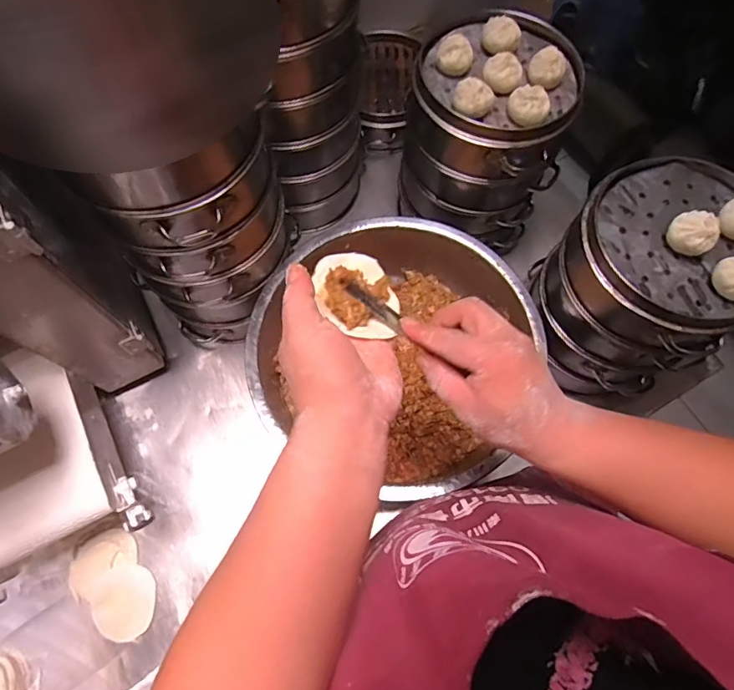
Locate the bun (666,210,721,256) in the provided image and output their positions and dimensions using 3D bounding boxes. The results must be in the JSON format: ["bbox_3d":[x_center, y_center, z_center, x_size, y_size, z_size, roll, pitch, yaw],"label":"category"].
[{"bbox_3d":[0.317,-0.111,0.472,0.040,0.031,0.035,31,72,10],"label":"bun"}]

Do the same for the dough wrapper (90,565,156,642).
[{"bbox_3d":[-0.285,0.304,0.576,0.071,0.009,0.075,0,69,-1],"label":"dough wrapper"}]

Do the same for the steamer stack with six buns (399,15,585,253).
[{"bbox_3d":[0.157,-0.272,0.653,0.186,0.239,0.190,23,70,8],"label":"steamer stack with six buns"}]

